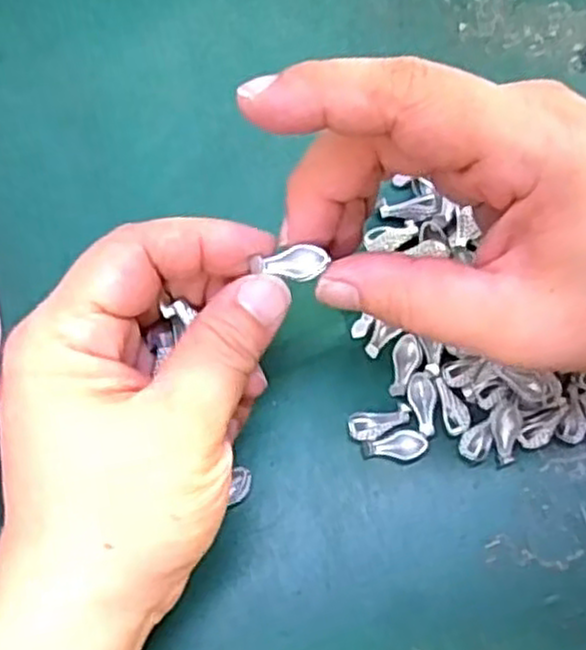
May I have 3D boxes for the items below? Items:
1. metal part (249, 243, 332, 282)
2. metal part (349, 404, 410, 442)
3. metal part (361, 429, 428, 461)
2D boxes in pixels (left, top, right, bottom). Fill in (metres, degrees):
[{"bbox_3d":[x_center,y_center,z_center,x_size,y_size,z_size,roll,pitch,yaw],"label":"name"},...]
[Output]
[{"bbox_3d":[0.000,-0.017,0.213,0.019,0.004,0.009,-3,71,2],"label":"metal part"},{"bbox_3d":[0.030,0.034,0.262,0.021,0.005,0.009,-13,71,-3],"label":"metal part"},{"bbox_3d":[0.035,0.042,0.260,0.021,0.006,0.010,-13,71,-3],"label":"metal part"}]

